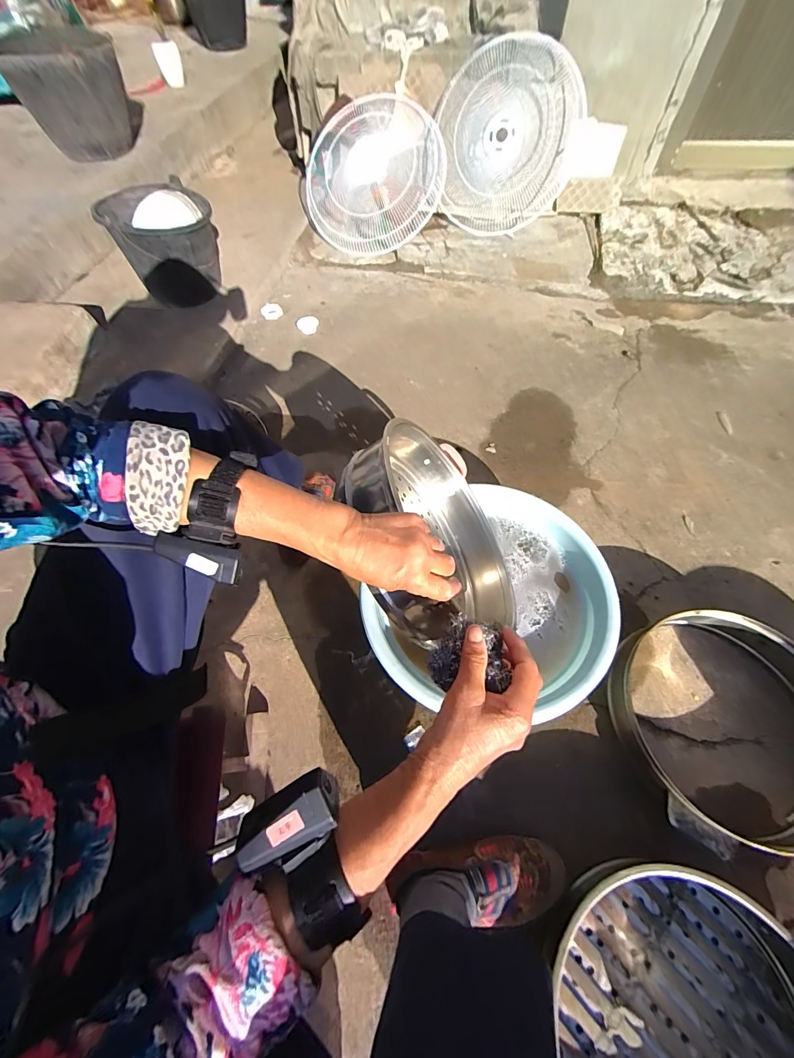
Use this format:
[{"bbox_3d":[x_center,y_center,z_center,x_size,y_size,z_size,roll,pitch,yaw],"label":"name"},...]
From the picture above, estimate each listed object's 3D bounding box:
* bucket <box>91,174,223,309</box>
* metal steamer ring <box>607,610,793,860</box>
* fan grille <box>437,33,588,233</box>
[{"bbox_3d":[-0.642,-0.800,1.087,0.261,0.235,0.268,-27,62,-11],"label":"bucket"},{"bbox_3d":[0.479,0.281,0.557,0.280,0.092,0.308,-1,61,2],"label":"metal steamer ring"},{"bbox_3d":[0.357,-1.272,1.250,0.448,0.470,0.144,8,34,6],"label":"fan grille"}]

